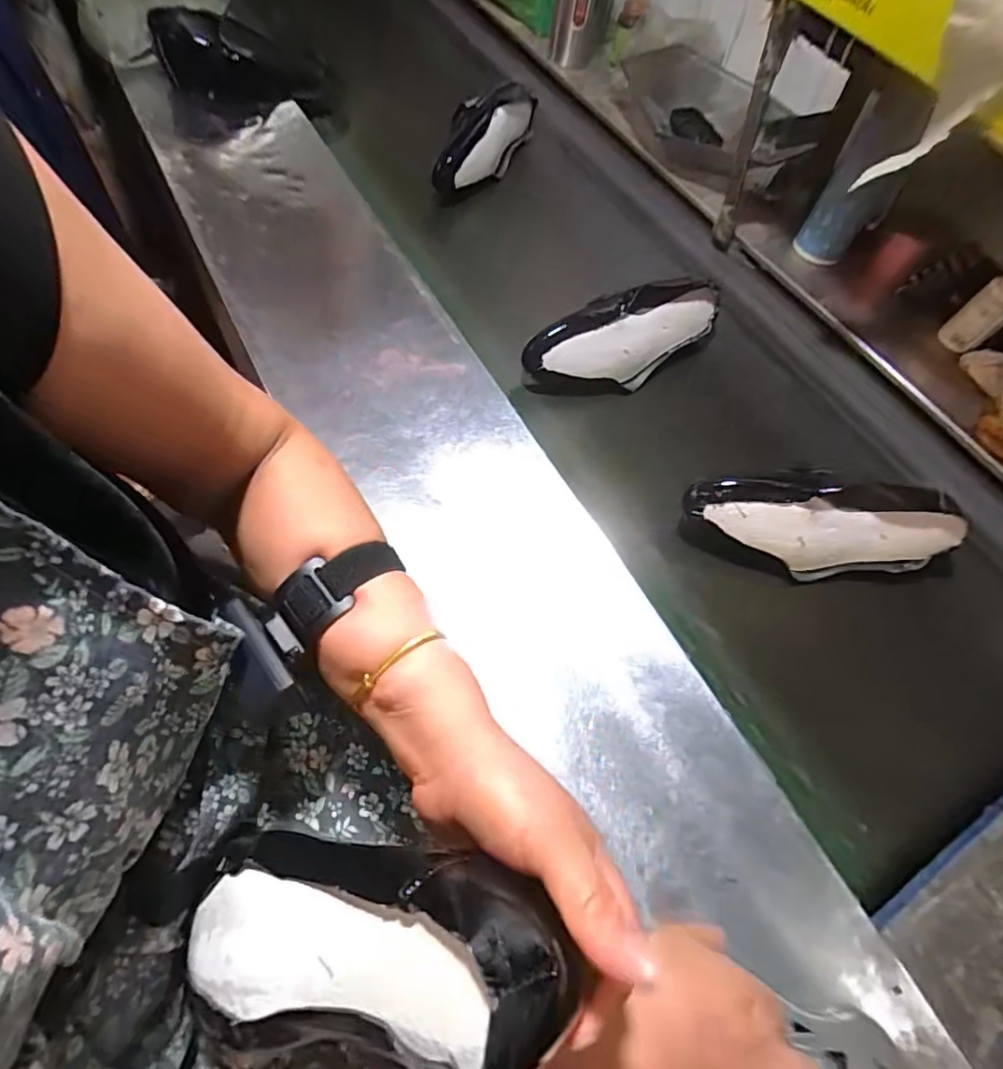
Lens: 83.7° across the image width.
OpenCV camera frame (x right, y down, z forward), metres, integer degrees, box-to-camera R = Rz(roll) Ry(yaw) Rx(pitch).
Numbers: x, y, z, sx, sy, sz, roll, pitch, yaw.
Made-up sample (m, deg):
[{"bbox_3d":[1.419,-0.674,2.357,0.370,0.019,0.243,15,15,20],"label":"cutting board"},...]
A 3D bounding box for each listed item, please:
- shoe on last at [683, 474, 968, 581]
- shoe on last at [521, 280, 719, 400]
[{"bbox_3d":[0.316,-0.010,0.553,0.260,0.077,0.071,3,62,-2],"label":"shoe on last"},{"bbox_3d":[0.149,-0.234,0.679,0.251,0.098,0.083,-33,69,-20],"label":"shoe on last"}]

